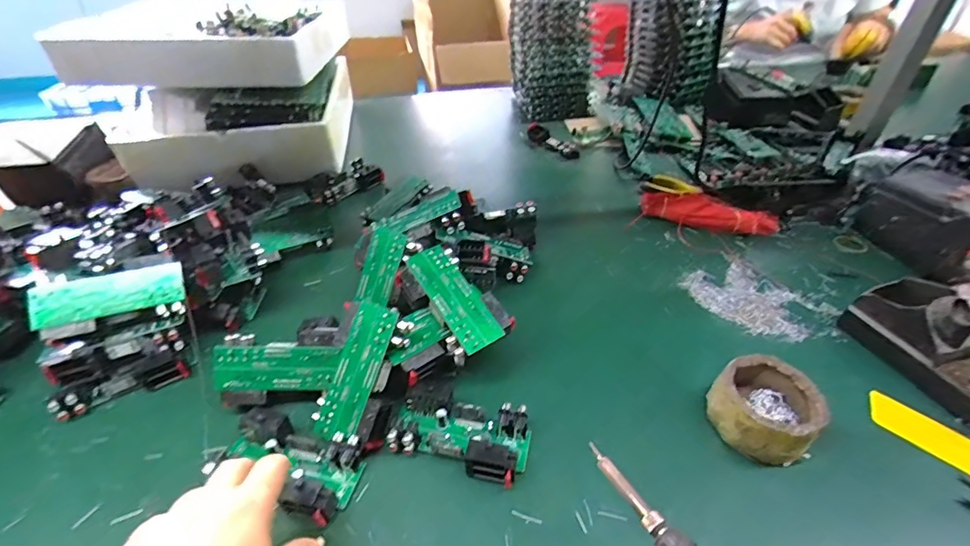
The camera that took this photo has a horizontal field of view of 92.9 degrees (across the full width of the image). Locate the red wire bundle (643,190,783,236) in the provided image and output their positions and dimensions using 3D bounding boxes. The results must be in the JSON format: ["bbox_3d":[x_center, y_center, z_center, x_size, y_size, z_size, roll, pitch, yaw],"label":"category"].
[{"bbox_3d":[0.329,-0.088,0.683,0.187,0.035,0.065,19,45,22],"label":"red wire bundle"}]

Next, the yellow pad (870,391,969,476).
[{"bbox_3d":[0.405,0.148,0.420,0.094,0.004,0.041,30,58,35],"label":"yellow pad"}]

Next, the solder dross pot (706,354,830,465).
[{"bbox_3d":[0.249,0.124,0.416,0.078,0.055,0.082,-1,41,1],"label":"solder dross pot"}]

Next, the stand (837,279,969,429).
[{"bbox_3d":[0.459,0.066,0.460,0.079,0.072,0.150,-15,42,-15],"label":"stand"}]

